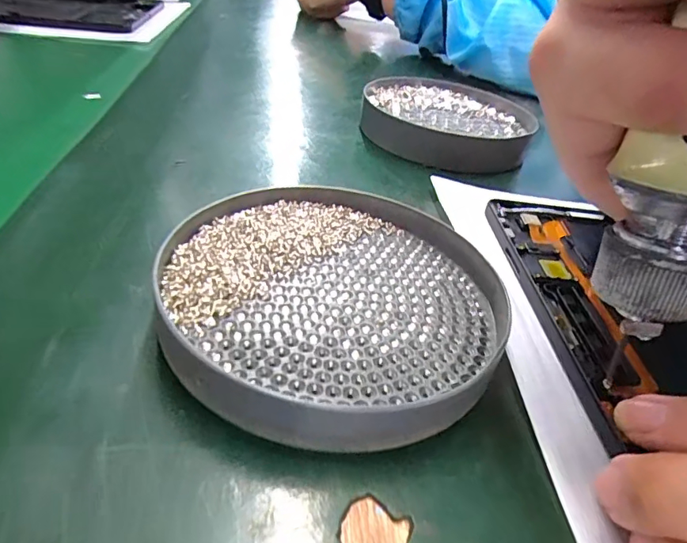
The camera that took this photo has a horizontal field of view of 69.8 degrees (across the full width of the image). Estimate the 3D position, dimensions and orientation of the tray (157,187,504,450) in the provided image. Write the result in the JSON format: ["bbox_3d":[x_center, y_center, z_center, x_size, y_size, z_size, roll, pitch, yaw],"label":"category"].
[{"bbox_3d":[-0.002,0.007,0.170,0.112,0.018,0.112,5,34,-4],"label":"tray"}]

